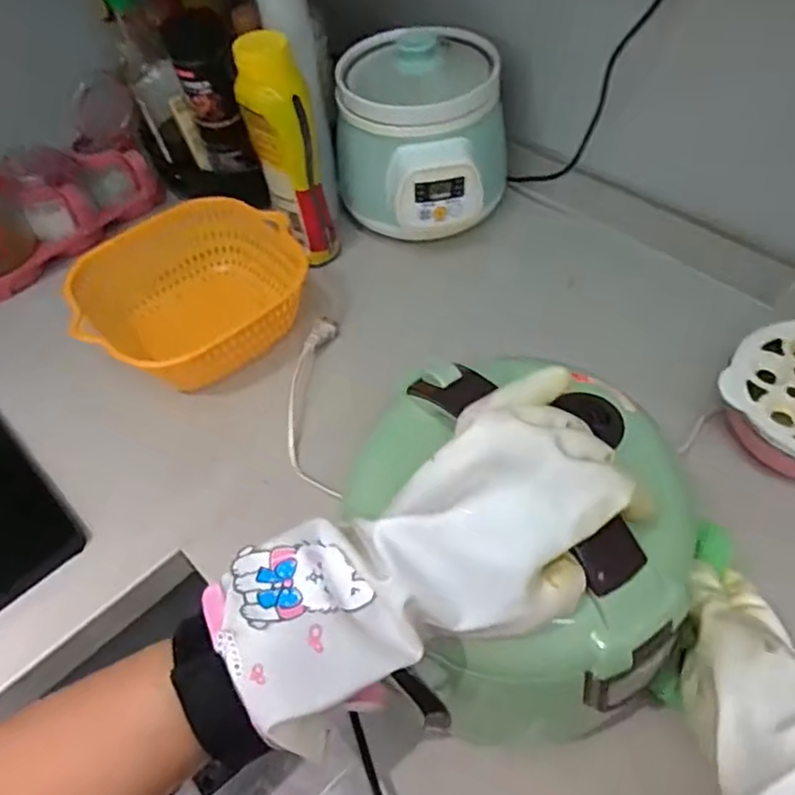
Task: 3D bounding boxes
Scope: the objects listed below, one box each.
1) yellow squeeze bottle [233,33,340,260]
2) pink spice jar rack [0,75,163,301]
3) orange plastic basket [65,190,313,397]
[{"bbox_3d":[-0.119,-0.261,0.714,0.064,0.254,0.058,-17,52,-7],"label":"yellow squeeze bottle"},{"bbox_3d":[-0.450,-0.266,0.834,0.107,0.167,0.258,31,61,27],"label":"pink spice jar rack"},{"bbox_3d":[-0.223,-0.113,0.727,0.227,0.093,0.221,32,62,27],"label":"orange plastic basket"}]

